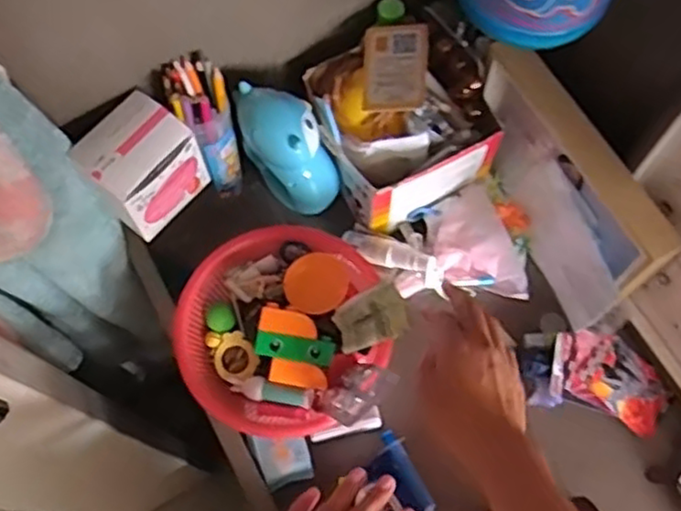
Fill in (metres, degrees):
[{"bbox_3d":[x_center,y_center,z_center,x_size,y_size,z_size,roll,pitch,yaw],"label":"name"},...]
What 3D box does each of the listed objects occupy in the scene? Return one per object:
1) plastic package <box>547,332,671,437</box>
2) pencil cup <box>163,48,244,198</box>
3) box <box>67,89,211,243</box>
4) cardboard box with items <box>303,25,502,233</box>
[{"bbox_3d":[0.241,0.110,0.635,0.106,0.024,0.067,21,70,9],"label":"plastic package"},{"bbox_3d":[-0.116,-0.108,0.632,0.047,0.154,0.059,-21,70,-7],"label":"pencil cup"},{"bbox_3d":[-0.164,-0.071,0.584,0.068,0.079,0.083,37,74,14],"label":"box"},{"bbox_3d":[0.052,-0.117,0.642,0.133,0.106,0.142,-33,72,-11],"label":"cardboard box with items"}]

